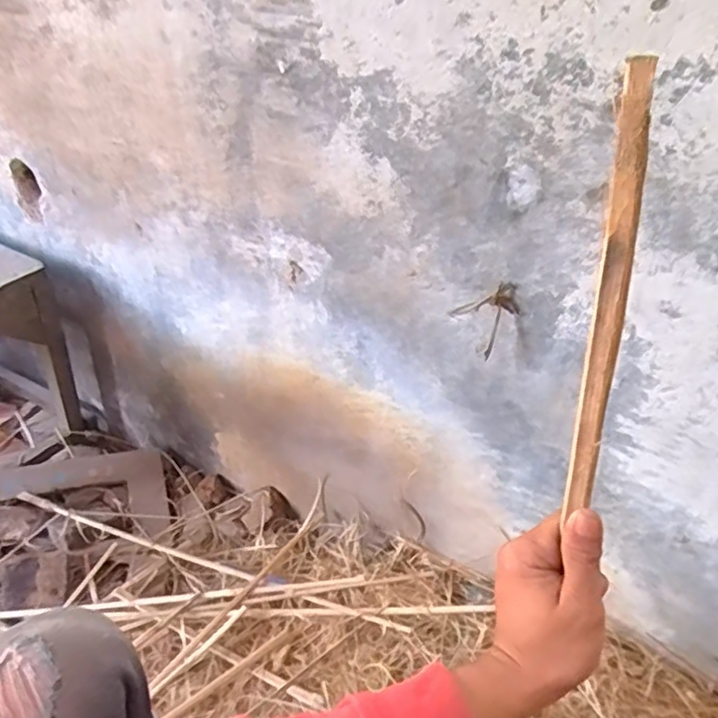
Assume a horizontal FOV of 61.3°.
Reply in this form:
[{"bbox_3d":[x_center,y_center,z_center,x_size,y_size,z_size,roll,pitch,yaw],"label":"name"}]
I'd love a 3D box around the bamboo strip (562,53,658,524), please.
[{"bbox_3d":[0.119,-0.013,0.296,0.014,0.240,0.006,5,36,17],"label":"bamboo strip"}]

